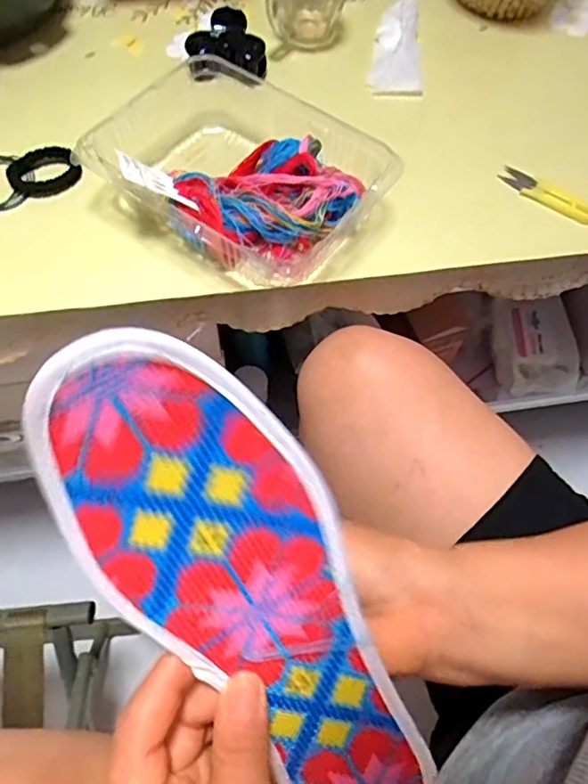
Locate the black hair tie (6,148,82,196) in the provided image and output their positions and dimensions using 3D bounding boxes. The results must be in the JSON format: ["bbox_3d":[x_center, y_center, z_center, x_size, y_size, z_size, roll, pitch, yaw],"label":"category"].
[{"bbox_3d":[-0.221,-0.195,0.500,0.063,0.016,0.044,-11,65,-8],"label":"black hair tie"}]

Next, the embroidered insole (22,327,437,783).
[{"bbox_3d":[-0.006,0.084,0.216,0.083,0.013,0.241,-36,111,-5],"label":"embroidered insole"}]

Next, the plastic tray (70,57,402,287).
[{"bbox_3d":[-0.046,-0.182,0.479,0.214,0.060,0.161,34,67,13],"label":"plastic tray"}]

